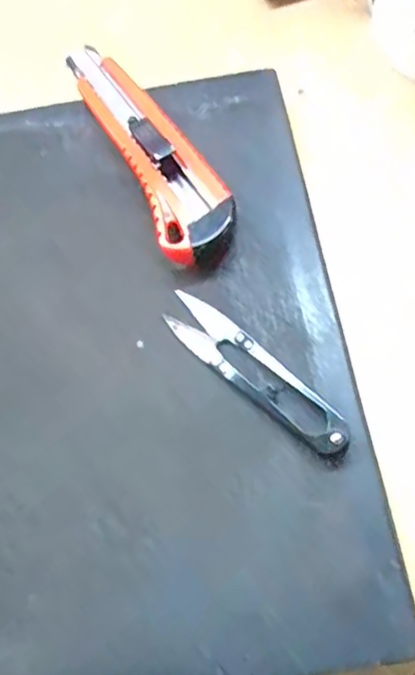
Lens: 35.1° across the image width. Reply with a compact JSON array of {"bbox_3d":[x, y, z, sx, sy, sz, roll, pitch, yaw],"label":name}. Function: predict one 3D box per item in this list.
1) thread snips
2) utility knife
[{"bbox_3d":[0.021,0.012,0.277,0.095,0.014,0.022,40,75,21],"label":"thread snips"},{"bbox_3d":[-0.032,-0.102,0.326,0.036,0.024,0.147,-26,65,-7],"label":"utility knife"}]

